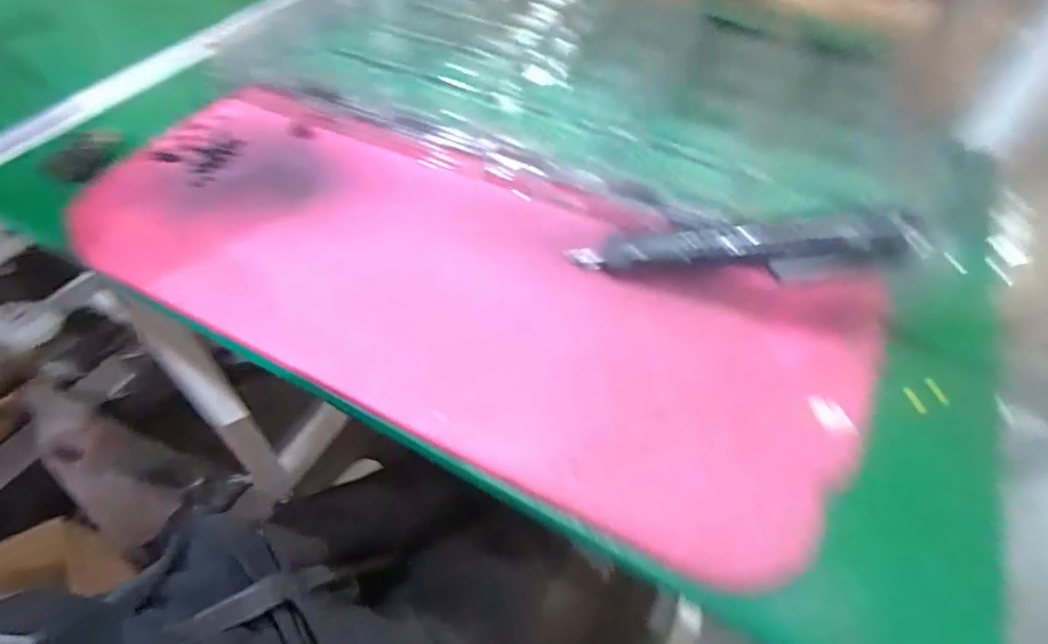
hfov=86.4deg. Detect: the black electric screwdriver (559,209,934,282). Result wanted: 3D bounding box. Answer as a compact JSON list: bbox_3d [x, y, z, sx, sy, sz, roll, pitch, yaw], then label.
[{"bbox_3d":[0.144,-0.051,0.399,0.226,0.037,0.025,0,49,26],"label":"black electric screwdriver"}]

